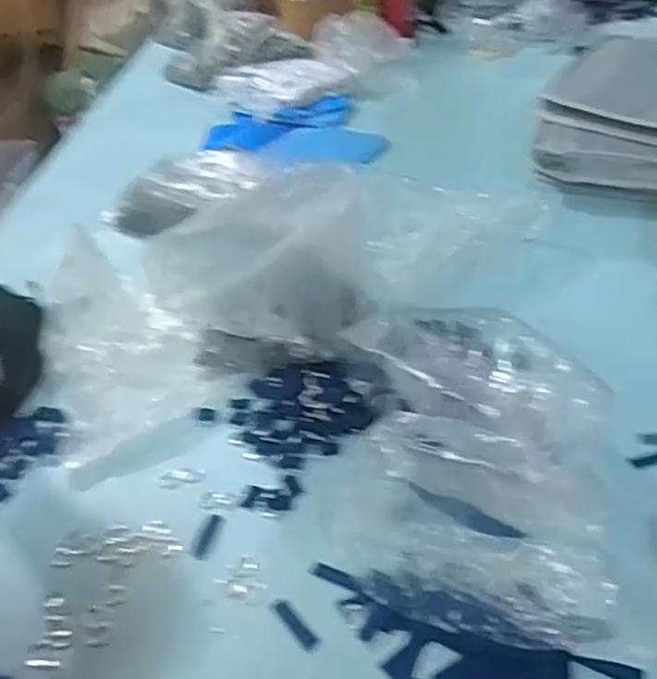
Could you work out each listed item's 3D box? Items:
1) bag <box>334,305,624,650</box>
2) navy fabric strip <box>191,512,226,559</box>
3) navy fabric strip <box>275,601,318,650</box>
[{"bbox_3d":[0.102,0.088,0.561,0.203,0.114,0.275,3,40,12],"label":"bag"},{"bbox_3d":[-0.099,0.162,0.604,0.017,0.004,0.045,6,41,15],"label":"navy fabric strip"},{"bbox_3d":[-0.025,0.209,0.535,0.011,0.004,0.045,-30,47,-27],"label":"navy fabric strip"}]

